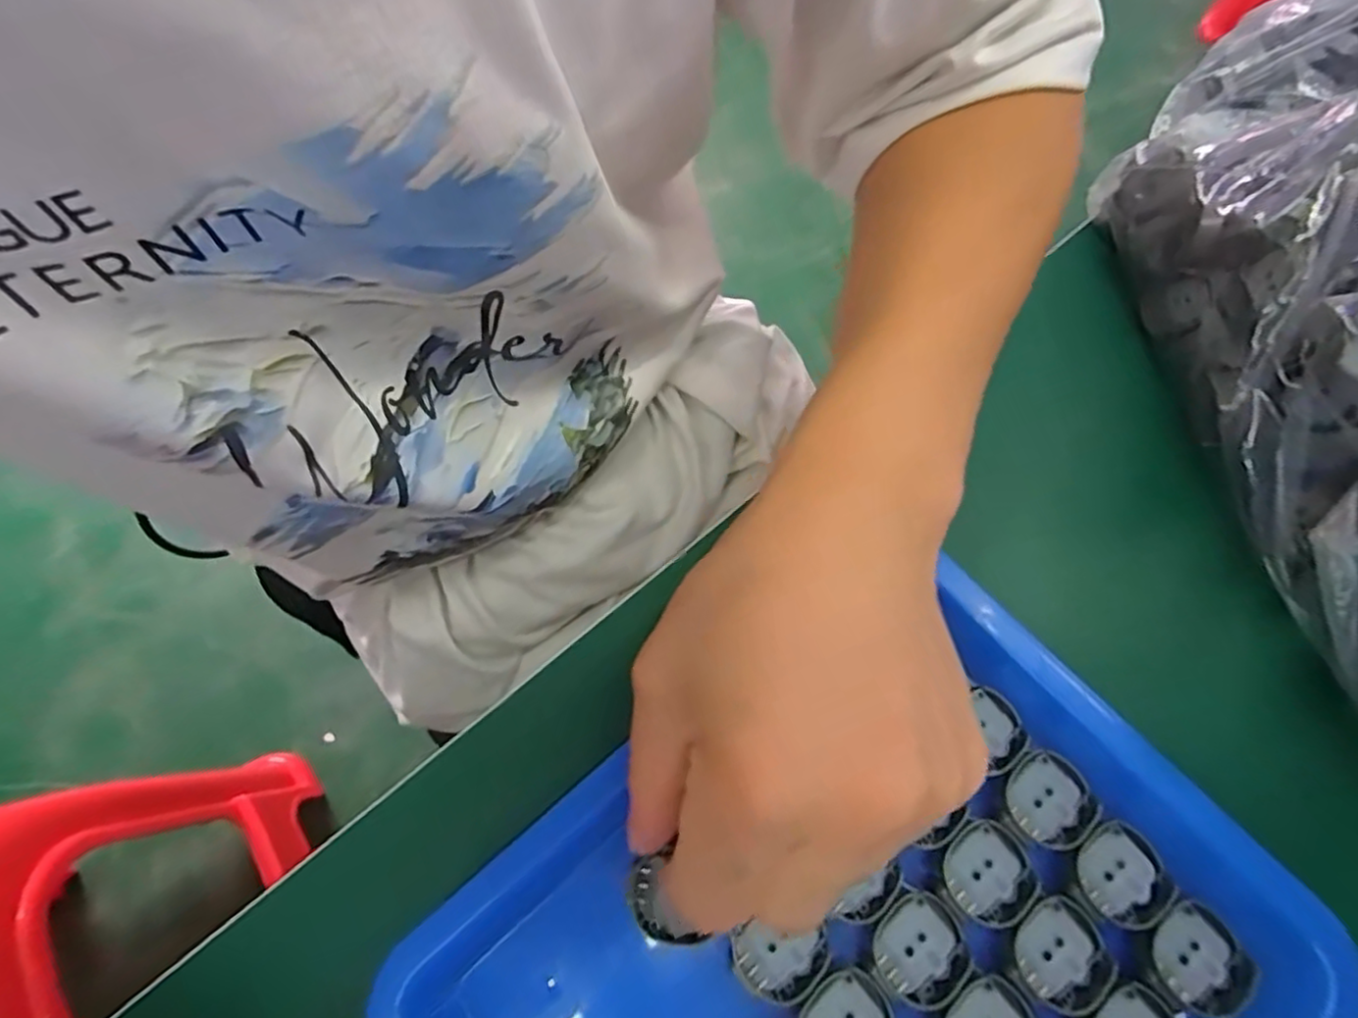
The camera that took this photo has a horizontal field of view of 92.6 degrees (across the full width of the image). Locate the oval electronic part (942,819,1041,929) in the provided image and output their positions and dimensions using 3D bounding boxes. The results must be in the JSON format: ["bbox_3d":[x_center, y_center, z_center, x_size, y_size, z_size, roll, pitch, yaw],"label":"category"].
[{"bbox_3d":[0.093,0.109,0.193,0.025,0.008,0.024,-27,70,-9],"label":"oval electronic part"}]

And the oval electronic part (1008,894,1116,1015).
[{"bbox_3d":[0.110,0.128,0.184,0.025,0.009,0.024,-39,72,-13],"label":"oval electronic part"}]

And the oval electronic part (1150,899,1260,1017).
[{"bbox_3d":[0.148,0.129,0.184,0.024,0.008,0.022,-41,72,-14],"label":"oval electronic part"}]

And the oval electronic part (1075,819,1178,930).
[{"bbox_3d":[0.132,0.109,0.192,0.025,0.007,0.023,-39,72,-13],"label":"oval electronic part"}]

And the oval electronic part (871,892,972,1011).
[{"bbox_3d":[0.070,0.127,0.186,0.026,0.009,0.024,-41,72,-14],"label":"oval electronic part"}]

